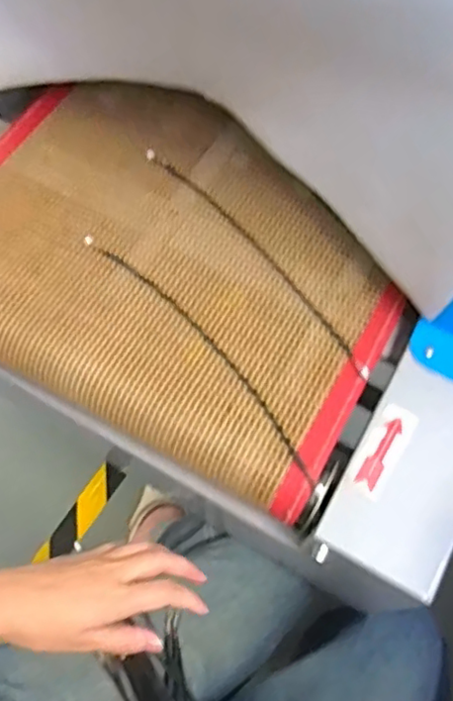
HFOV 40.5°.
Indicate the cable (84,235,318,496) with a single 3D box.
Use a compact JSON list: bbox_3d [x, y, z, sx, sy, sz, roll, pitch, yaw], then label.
[{"bbox_3d":[-0.018,-0.003,0.479,0.027,0.008,0.276,-38,71,-17],"label":"cable"}]

